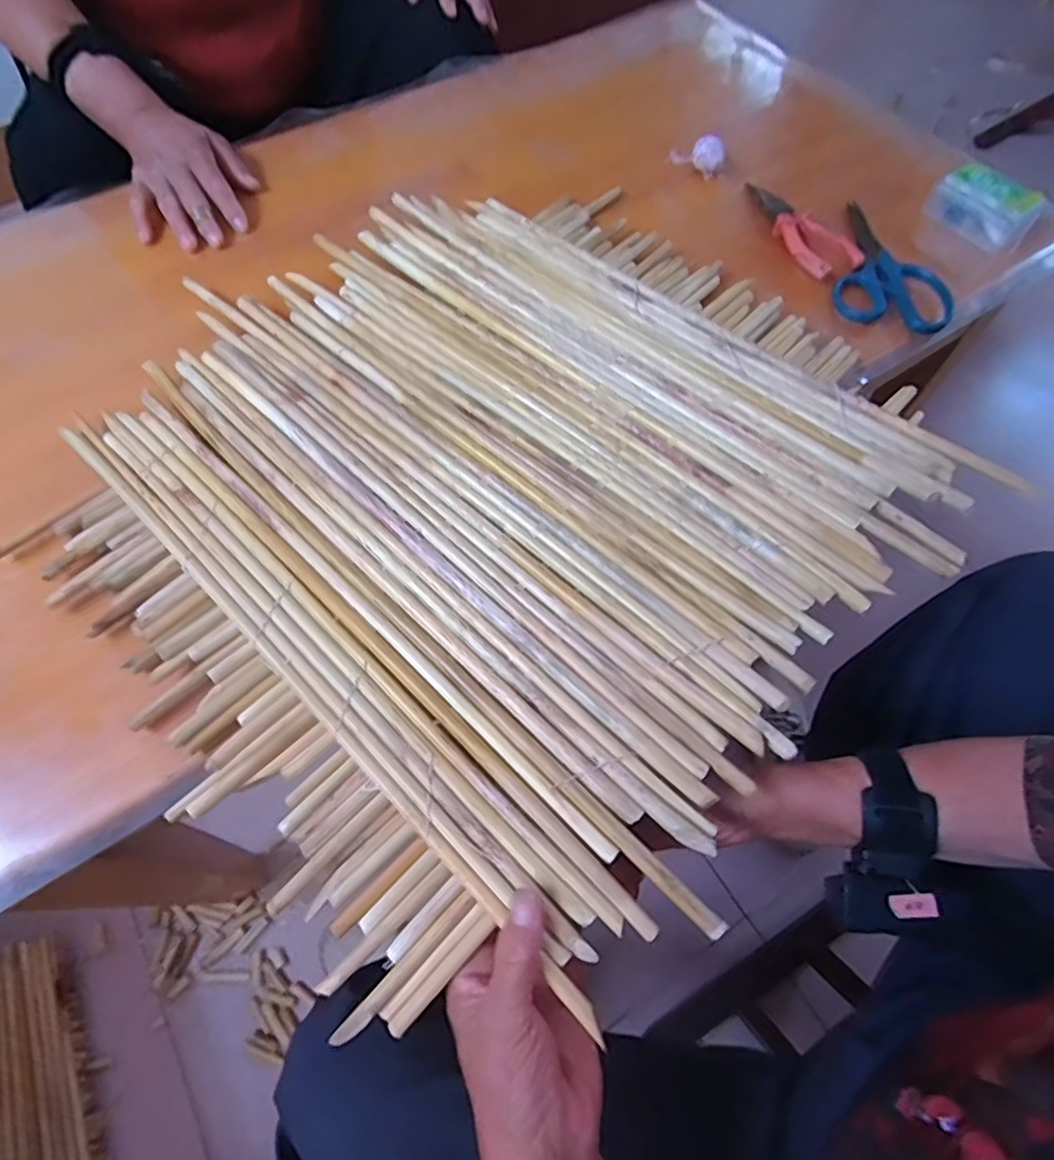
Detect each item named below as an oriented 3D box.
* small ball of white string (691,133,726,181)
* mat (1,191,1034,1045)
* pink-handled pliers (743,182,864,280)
[{"bbox_3d":[0.179,-0.419,0.620,0.031,0.033,0.027,12,64,7],"label":"small ball of white string"},{"bbox_3d":[-0.021,-0.087,0.444,0.538,0.027,0.514,-41,69,-18],"label":"mat"},{"bbox_3d":[0.244,-0.327,0.571,0.041,0.024,0.146,-20,65,-9],"label":"pink-handled pliers"}]

